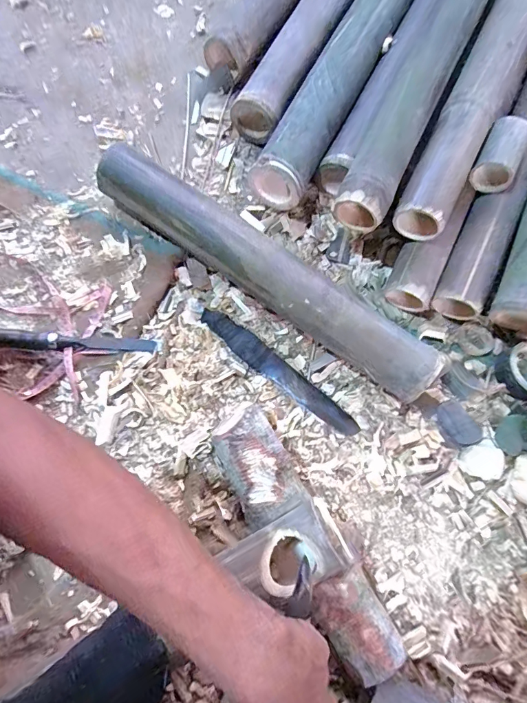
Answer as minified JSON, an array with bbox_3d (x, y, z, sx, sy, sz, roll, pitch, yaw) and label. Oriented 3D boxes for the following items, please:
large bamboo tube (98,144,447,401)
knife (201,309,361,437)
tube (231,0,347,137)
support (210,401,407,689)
[{"bbox_3d":[0.000,-0.106,0.548,0.513,0.081,0.075,35,79,4],"label":"large bamboo tube"},{"bbox_3d":[0.023,0.029,0.559,0.254,0.033,0.036,38,79,6],"label":"knife"},{"bbox_3d":[0.122,-0.604,0.682,0.082,0.062,0.603,27,78,3],"label":"tube"},{"bbox_3d":[0.041,0.219,0.488,0.080,0.060,0.320,-31,81,-9],"label":"support"}]

